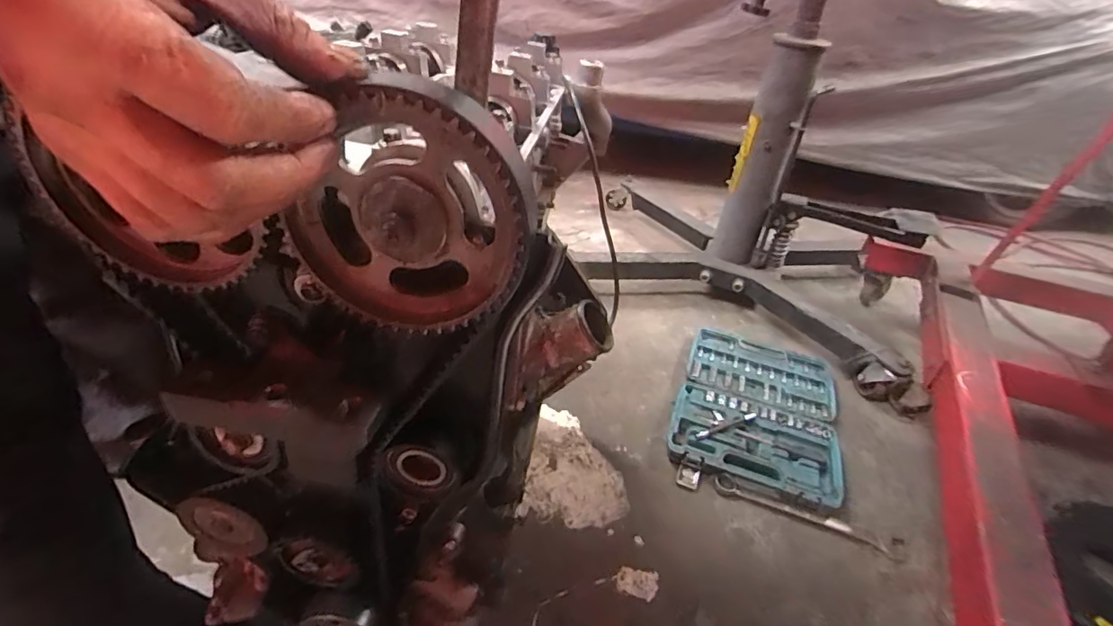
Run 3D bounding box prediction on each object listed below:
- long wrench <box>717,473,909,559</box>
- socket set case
[{"bbox_3d":[0.393,0.316,0.817,0.289,0.020,0.042,15,34,12],"label":"long wrench"},{"bbox_3d":[0.385,0.180,1.006,0.293,0.035,0.410,17,34,15],"label":"socket set case"}]

